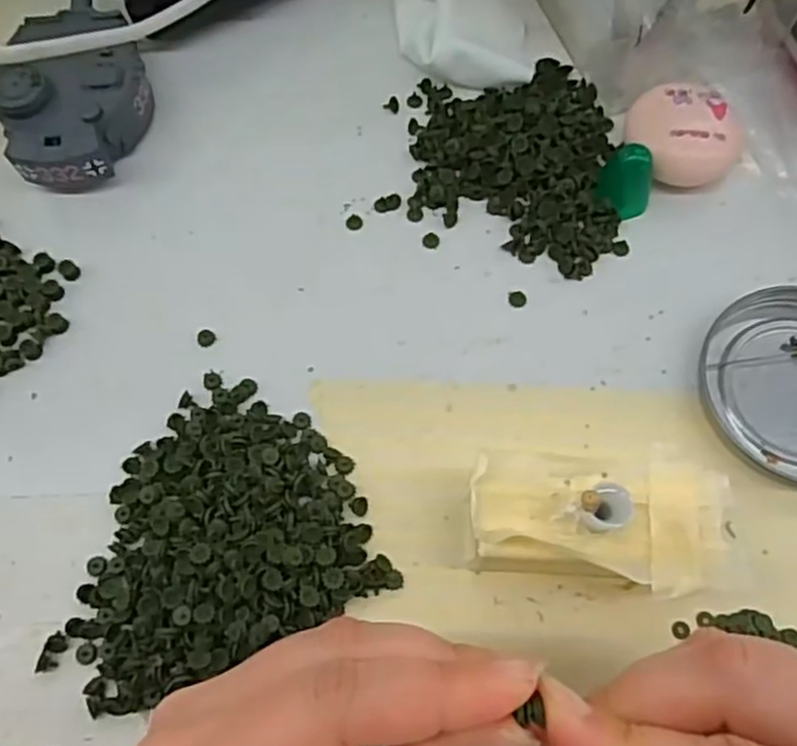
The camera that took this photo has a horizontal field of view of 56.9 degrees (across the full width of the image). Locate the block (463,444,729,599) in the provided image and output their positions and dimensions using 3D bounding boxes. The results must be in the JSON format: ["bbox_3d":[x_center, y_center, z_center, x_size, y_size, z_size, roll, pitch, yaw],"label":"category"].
[{"bbox_3d":[0.067,0.052,0.250,0.085,0.038,0.048,-3,69,0],"label":"block"}]

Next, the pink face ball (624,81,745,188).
[{"bbox_3d":[0.121,-0.101,0.315,0.038,0.020,0.045,-28,71,-9],"label":"pink face ball"}]

